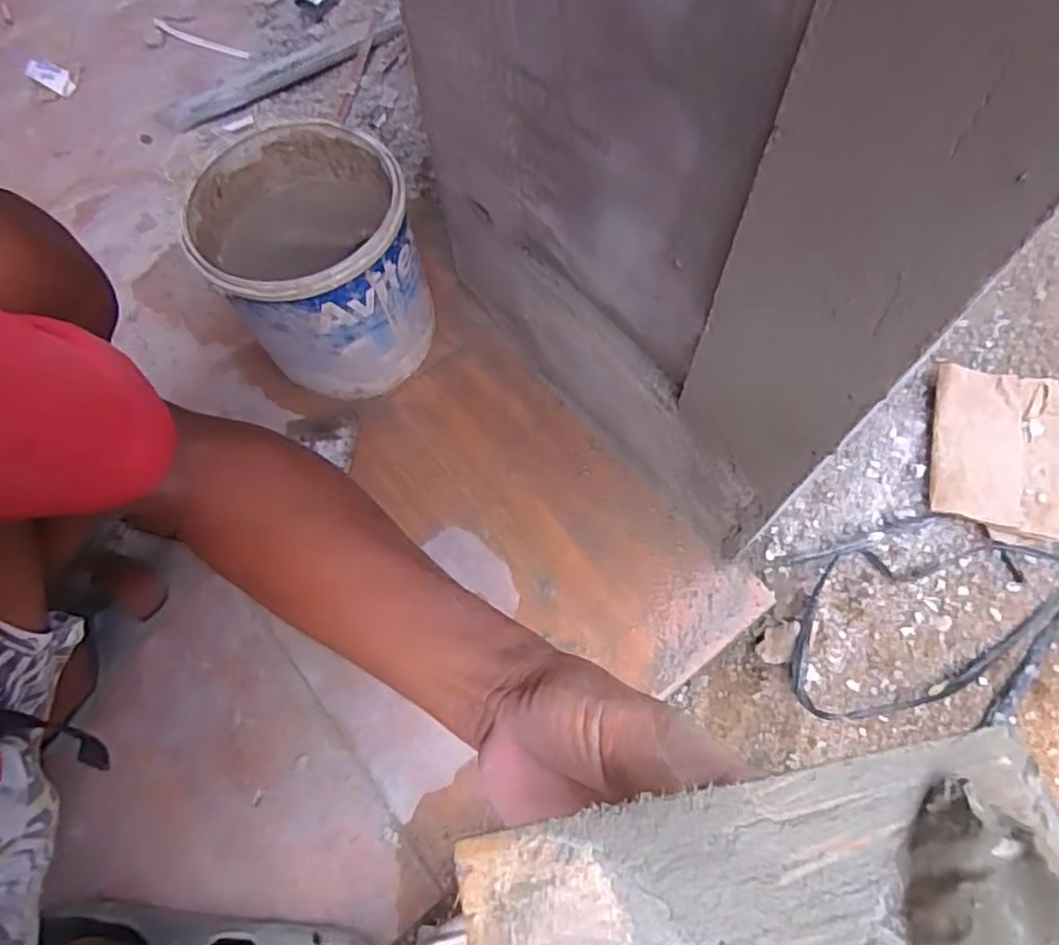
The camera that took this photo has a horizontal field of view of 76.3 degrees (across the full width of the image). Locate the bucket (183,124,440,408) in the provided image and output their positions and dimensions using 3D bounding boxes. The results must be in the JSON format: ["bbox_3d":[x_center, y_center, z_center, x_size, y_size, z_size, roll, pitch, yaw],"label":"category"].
[{"bbox_3d":[-0.196,-0.192,0.644,0.171,0.187,0.180,-1,67,2],"label":"bucket"}]

